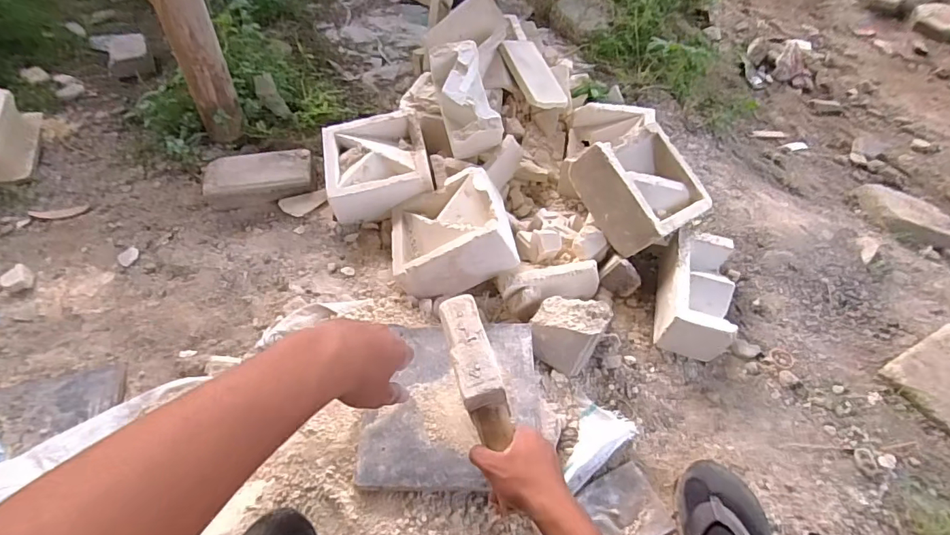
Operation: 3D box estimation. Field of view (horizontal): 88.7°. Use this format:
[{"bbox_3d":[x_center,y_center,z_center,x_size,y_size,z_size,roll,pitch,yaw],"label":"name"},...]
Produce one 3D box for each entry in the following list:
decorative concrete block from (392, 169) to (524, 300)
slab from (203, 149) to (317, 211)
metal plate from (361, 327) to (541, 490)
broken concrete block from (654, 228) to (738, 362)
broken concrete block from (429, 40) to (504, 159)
[{"bbox_3d":[-0.046,-0.065,0.896,0.207,0.098,0.211,-22,44,10],"label":"decorative concrete block"},{"bbox_3d":[-0.445,-0.182,1.015,0.216,0.062,0.110,-11,55,-10],"label":"slab"},{"bbox_3d":[-0.032,0.189,0.703,0.246,0.014,0.245,0,50,-2],"label":"metal plate"},{"bbox_3d":[0.382,0.043,0.843,0.103,0.093,0.197,12,54,7],"label":"broken concrete block"},{"bbox_3d":[-0.017,-0.337,0.986,0.103,0.106,0.217,-14,82,-12],"label":"broken concrete block"}]

